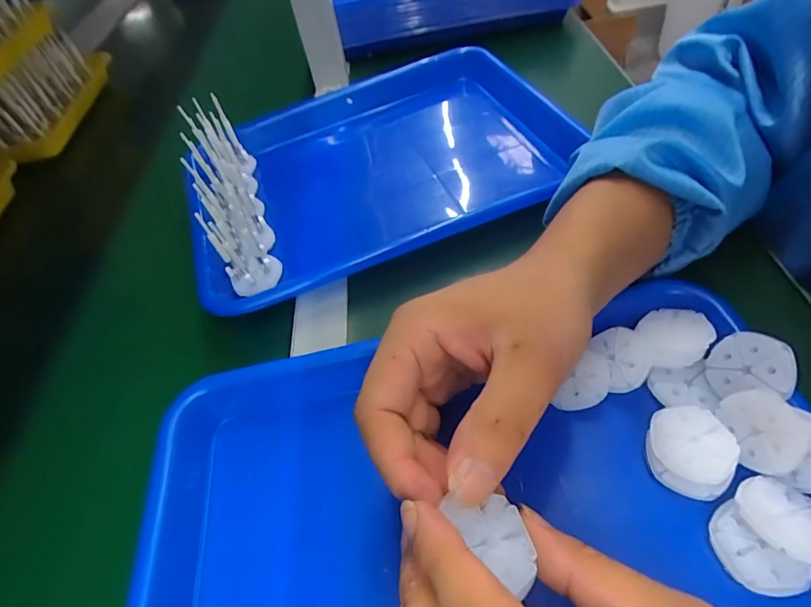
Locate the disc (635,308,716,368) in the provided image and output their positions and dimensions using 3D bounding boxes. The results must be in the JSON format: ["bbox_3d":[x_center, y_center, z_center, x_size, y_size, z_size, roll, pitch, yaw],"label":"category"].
[{"bbox_3d":[0.152,0.017,0.257,0.038,0.008,0.039,-9,41,17],"label":"disc"}]

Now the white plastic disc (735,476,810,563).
[{"bbox_3d":[0.168,0.096,0.202,0.036,0.013,0.033,-5,52,6],"label":"white plastic disc"}]

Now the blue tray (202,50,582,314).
[{"bbox_3d":[-0.025,-0.131,0.413,0.331,0.054,0.247,-23,52,-9],"label":"blue tray"}]

